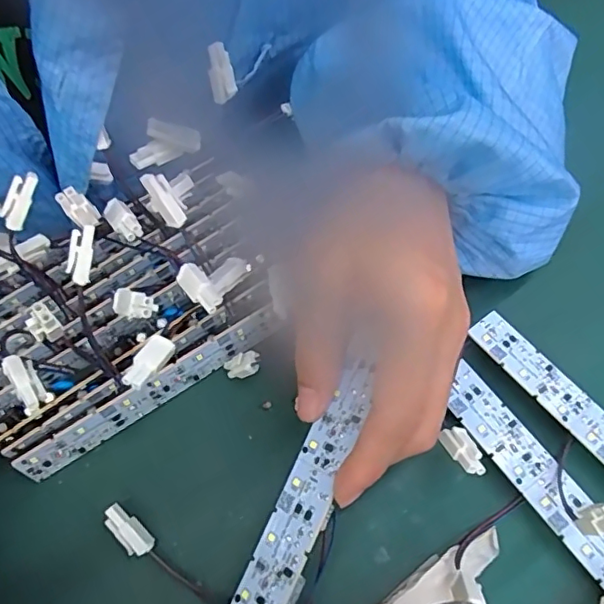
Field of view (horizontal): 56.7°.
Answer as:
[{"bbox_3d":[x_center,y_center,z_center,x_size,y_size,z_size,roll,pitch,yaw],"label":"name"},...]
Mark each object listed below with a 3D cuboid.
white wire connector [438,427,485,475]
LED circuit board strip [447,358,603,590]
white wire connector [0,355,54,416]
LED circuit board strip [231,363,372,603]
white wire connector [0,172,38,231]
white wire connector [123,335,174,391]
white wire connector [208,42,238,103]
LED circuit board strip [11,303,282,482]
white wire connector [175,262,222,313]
[{"bbox_3d":[0.070,0.064,0.242,0.010,0.006,0.025,-26,42,-11],"label":"white wire connector"},{"bbox_3d":[0.129,0.105,0.240,0.023,0.006,0.184,-33,68,-14],"label":"LED circuit board strip"},{"bbox_3d":[-0.111,0.032,0.224,0.011,0.005,0.025,-34,69,-14],"label":"white wire connector"},{"bbox_3d":[-0.010,0.103,0.222,0.023,0.004,0.161,18,78,40],"label":"LED circuit board strip"},{"bbox_3d":[-0.124,-0.045,0.244,0.009,0.007,0.026,28,101,11],"label":"white wire connector"},{"bbox_3d":[-0.062,0.024,0.225,0.010,0.005,0.025,28,55,11],"label":"white wire connector"},{"bbox_3d":[-0.038,-0.109,0.267,0.012,0.027,0.004,-7,36,-3],"label":"white wire connector"},{"bbox_3d":[-0.071,0.044,0.276,0.137,0.024,0.004,-32,52,-12],"label":"LED circuit board strip"},{"bbox_3d":[-0.045,-0.006,0.241,0.010,0.009,0.026,-38,70,-15],"label":"white wire connector"}]

